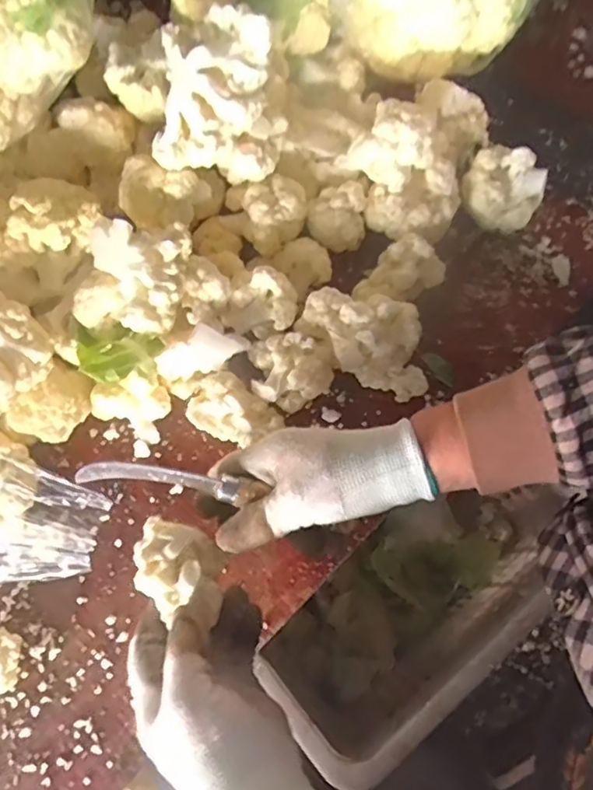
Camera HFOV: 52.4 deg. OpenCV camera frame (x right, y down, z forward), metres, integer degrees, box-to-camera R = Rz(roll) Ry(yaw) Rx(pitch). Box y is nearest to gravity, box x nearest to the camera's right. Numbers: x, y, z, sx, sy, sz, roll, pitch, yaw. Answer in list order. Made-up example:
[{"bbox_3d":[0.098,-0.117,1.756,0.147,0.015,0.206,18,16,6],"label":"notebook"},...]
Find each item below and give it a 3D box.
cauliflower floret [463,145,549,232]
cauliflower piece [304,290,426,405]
[{"bbox_3d":[0.175,-0.174,0.512,0.065,0.059,0.061,0,72,-1],"label":"cauliflower floret"},{"bbox_3d":[0.055,-0.041,0.467,0.104,0.064,0.061,17,72,5],"label":"cauliflower piece"}]

